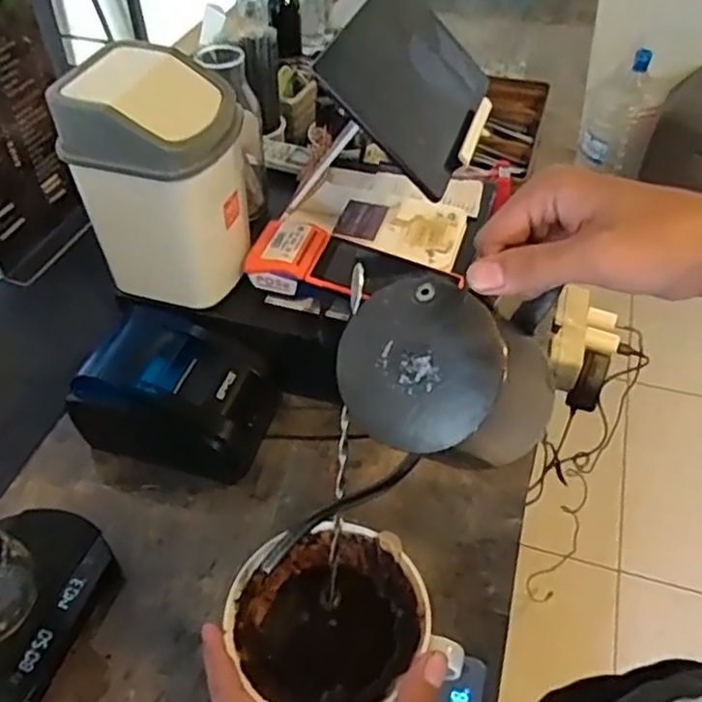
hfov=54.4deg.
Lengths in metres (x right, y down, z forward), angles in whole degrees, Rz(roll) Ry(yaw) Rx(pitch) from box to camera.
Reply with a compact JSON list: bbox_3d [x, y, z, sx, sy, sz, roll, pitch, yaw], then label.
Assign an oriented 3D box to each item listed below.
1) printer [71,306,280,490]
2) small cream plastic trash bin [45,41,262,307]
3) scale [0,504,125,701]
[{"bbox_3d":[-0.175,0.042,0.712,0.180,0.113,0.130,10,48,11],"label":"printer"},{"bbox_3d":[-0.175,-0.166,0.675,0.138,0.214,0.129,10,48,11],"label":"small cream plastic trash bin"},{"bbox_3d":[-0.285,0.222,0.590,0.112,0.047,0.182,11,48,12],"label":"scale"}]

